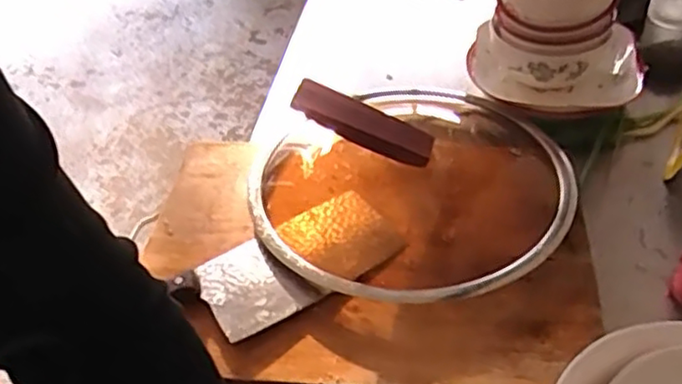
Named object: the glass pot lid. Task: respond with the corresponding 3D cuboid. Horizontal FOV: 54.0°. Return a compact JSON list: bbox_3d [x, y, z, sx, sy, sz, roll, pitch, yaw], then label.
[{"bbox_3d":[0.077,-0.037,0.694,0.316,0.090,0.326,11,48,14],"label":"glass pot lid"}]

